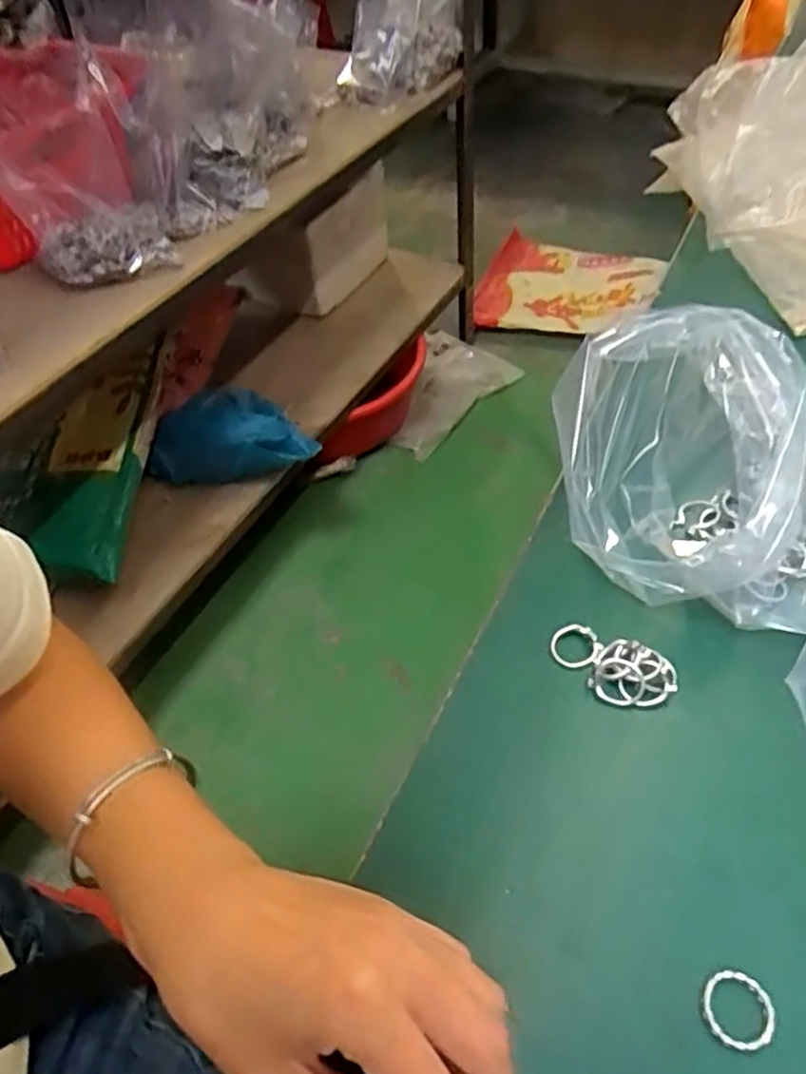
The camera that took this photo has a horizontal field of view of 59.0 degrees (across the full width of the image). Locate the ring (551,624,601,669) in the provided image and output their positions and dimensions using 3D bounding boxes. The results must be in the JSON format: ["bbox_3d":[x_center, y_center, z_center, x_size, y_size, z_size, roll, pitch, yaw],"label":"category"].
[{"bbox_3d":[0.084,0.052,0.348,0.023,0.004,0.023,-2,50,3],"label":"ring"}]

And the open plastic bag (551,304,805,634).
[{"bbox_3d":[0.156,-0.043,0.365,0.161,0.090,0.149,21,55,21],"label":"open plastic bag"}]

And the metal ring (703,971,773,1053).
[{"bbox_3d":[0.119,0.168,0.253,0.023,0.007,0.023,-2,50,3],"label":"metal ring"}]

